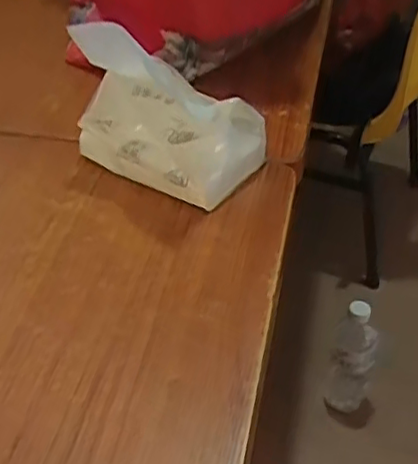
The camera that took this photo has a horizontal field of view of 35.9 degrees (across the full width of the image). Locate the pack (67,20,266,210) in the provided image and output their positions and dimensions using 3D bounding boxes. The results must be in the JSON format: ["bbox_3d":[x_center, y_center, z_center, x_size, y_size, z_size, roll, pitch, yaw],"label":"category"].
[{"bbox_3d":[-0.030,-0.096,0.499,0.131,0.117,0.089,28,48,30],"label":"pack"}]

